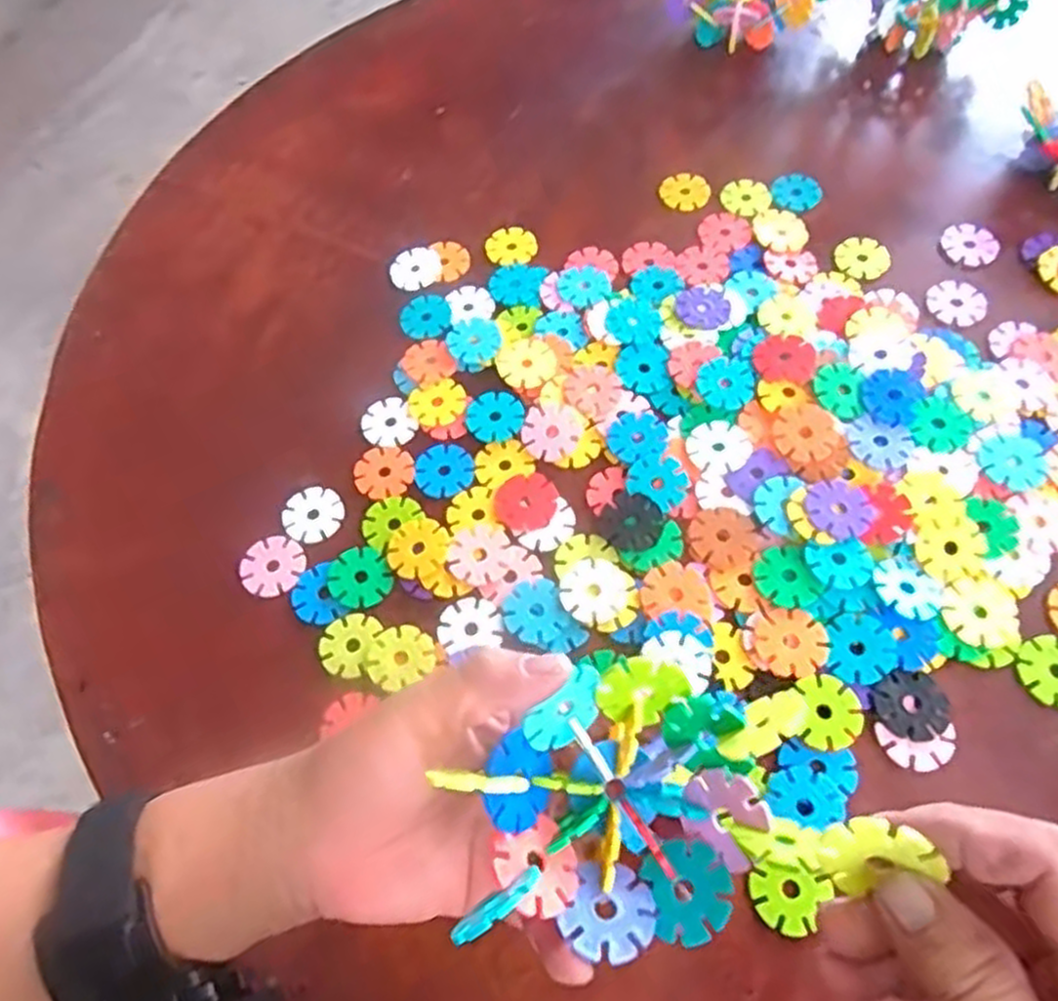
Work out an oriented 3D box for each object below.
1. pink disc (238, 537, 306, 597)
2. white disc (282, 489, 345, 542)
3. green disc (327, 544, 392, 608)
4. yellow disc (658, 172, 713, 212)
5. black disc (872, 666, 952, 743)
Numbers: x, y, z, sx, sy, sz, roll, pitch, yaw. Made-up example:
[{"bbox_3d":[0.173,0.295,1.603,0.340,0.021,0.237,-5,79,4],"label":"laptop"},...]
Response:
[{"bbox_3d":[-0.131,0.033,0.392,0.032,0.004,0.030,-6,67,-5],"label":"pink disc"},{"bbox_3d":[-0.114,0.008,0.406,0.031,0.004,0.029,1,68,-2],"label":"white disc"},{"bbox_3d":[-0.084,0.038,0.381,0.030,0.004,0.032,2,66,-4],"label":"green disc"},{"bbox_3d":[0.102,-0.202,0.503,0.031,0.005,0.029,-2,63,4],"label":"yellow disc"},{"bbox_3d":[0.167,0.089,0.334,0.030,0.004,0.030,-25,63,-8],"label":"black disc"}]

